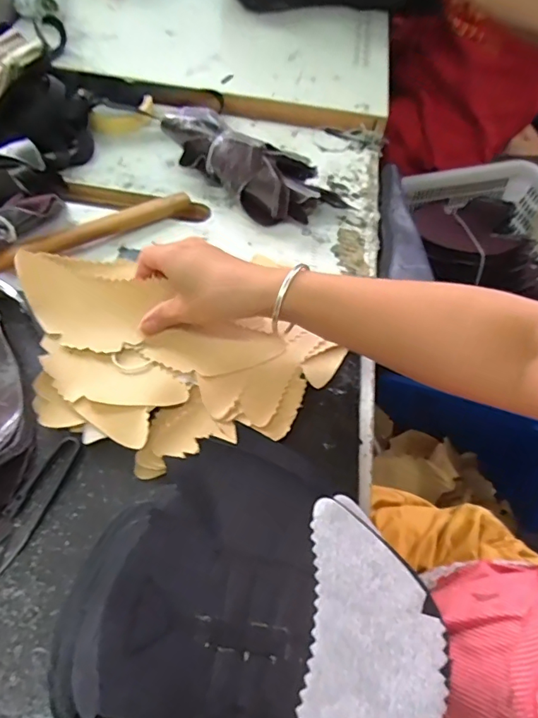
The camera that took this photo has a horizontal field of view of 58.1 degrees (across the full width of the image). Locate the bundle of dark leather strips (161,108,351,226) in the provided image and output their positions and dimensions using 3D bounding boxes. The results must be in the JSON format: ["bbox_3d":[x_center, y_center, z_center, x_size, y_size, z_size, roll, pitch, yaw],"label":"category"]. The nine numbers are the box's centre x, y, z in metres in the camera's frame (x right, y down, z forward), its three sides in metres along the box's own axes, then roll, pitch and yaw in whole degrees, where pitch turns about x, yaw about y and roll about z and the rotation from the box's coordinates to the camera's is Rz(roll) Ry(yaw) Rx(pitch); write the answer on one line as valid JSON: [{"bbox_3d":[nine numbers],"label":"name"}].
[{"bbox_3d":[-0.027,-0.214,0.536,0.218,0.064,0.084,25,60,10],"label":"bundle of dark leather strips"}]

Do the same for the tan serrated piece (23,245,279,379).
[{"bbox_3d":[-0.104,-0.036,0.409,0.224,0.026,0.077,20,59,1],"label":"tan serrated piece"}]

